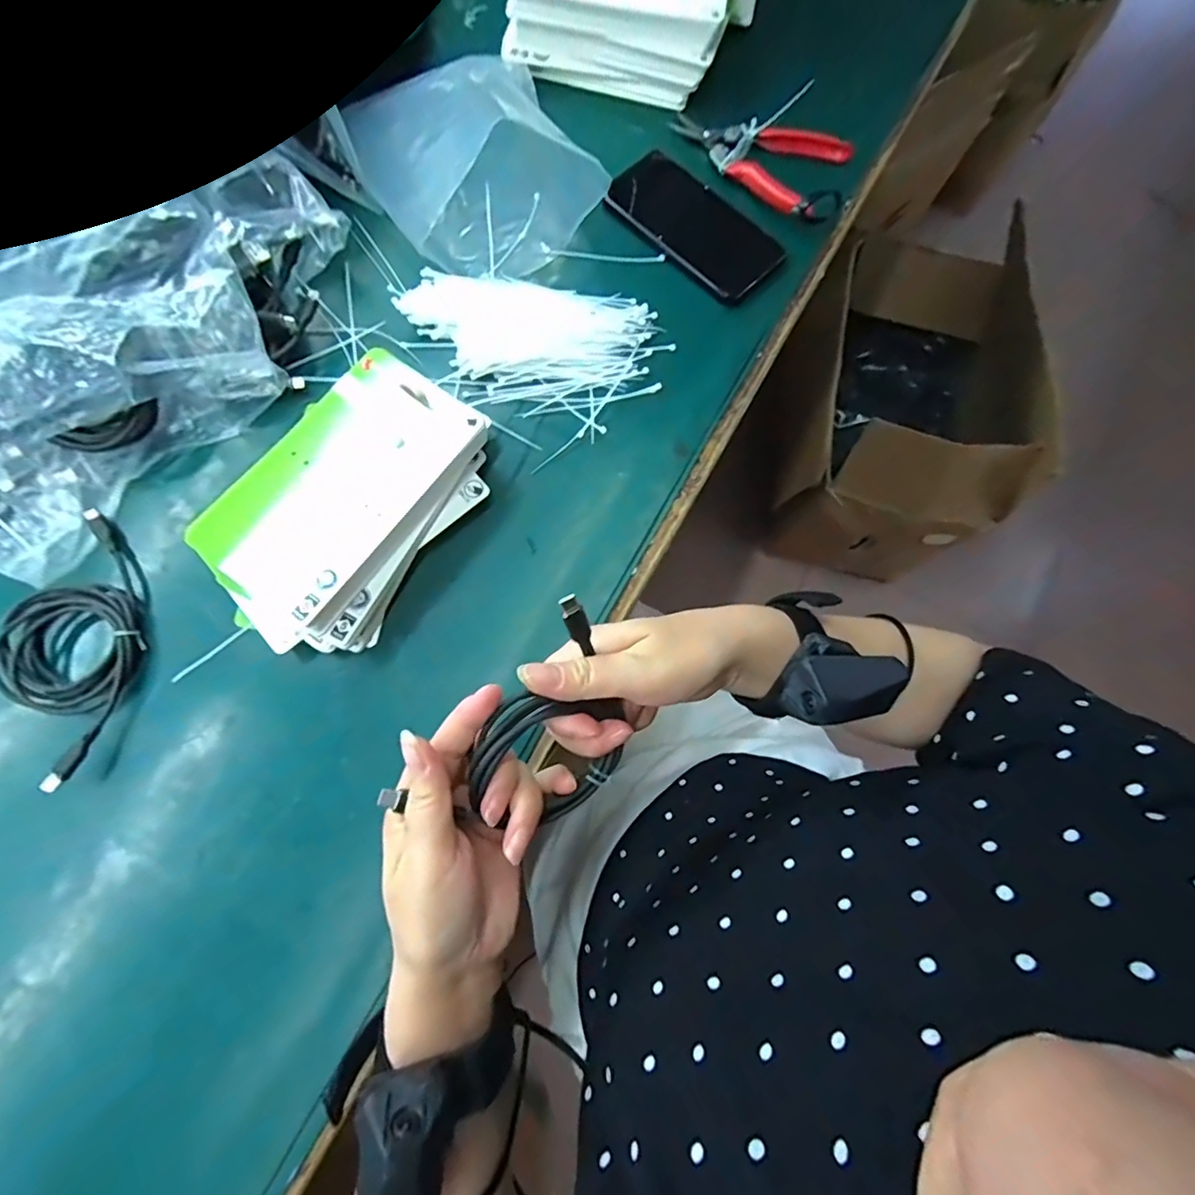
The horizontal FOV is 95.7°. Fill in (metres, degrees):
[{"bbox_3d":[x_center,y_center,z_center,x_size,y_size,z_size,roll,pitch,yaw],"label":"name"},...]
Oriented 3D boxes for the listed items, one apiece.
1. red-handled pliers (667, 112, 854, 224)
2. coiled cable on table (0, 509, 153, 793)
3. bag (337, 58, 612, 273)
[{"bbox_3d":[0.155,-0.407,0.489,0.172,0.018,0.097,40,77,8],"label":"red-handled pliers"},{"bbox_3d":[-0.350,0.029,0.361,0.082,0.020,0.180,-16,77,-7],"label":"coiled cable on table"},{"bbox_3d":[-0.102,-0.374,0.474,0.174,0.026,0.213,-34,79,-10],"label":"bag"}]

